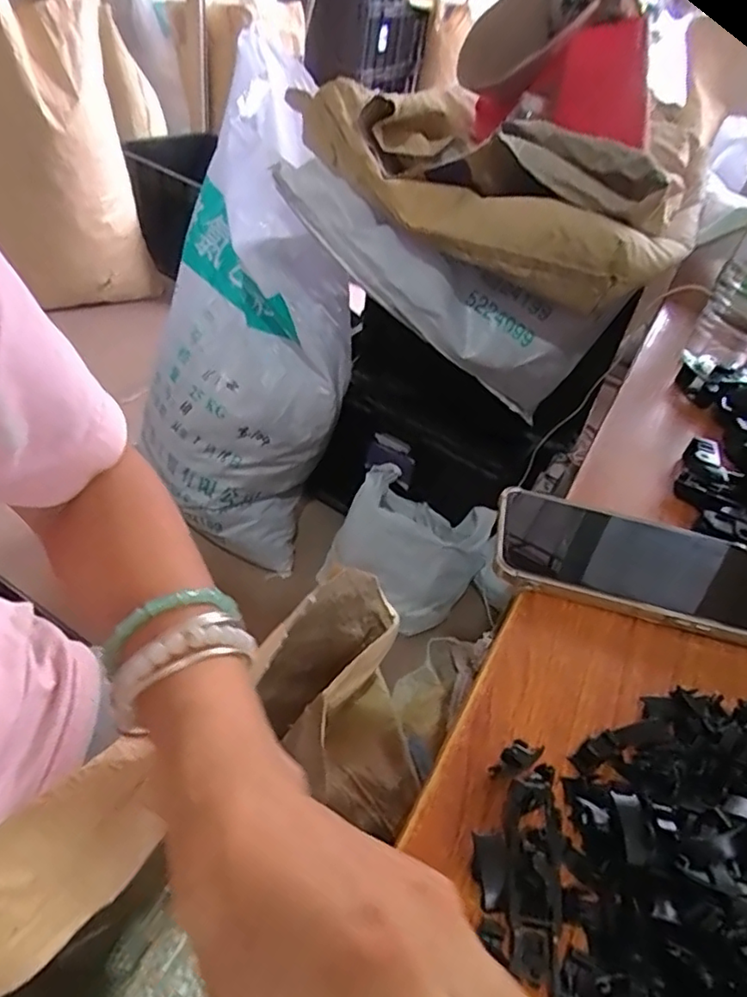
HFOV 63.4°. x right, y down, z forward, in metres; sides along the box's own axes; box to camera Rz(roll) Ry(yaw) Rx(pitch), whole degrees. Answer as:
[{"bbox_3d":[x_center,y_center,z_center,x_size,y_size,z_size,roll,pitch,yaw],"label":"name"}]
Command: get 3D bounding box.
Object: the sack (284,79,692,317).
[{"bbox_3d":[0.132,-0.370,0.719,0.445,0.145,0.189,29,44,10],"label":"sack"}]

